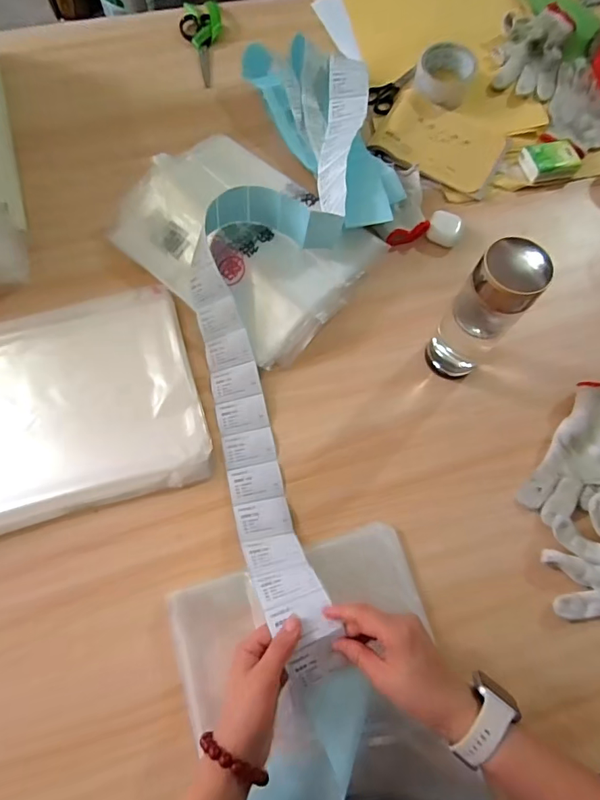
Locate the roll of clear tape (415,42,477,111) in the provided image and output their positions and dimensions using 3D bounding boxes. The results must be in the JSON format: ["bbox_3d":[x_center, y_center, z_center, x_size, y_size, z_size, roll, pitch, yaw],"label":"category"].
[{"bbox_3d":[0.229,-0.511,0.718,0.087,0.044,0.087,1,69,-3],"label":"roll of clear tape"}]

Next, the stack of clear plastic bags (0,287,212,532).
[{"bbox_3d":[-0.300,0.009,0.532,0.349,0.024,0.258,-17,72,-7],"label":"stack of clear plastic bags"}]

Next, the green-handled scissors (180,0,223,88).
[{"bbox_3d":[-0.161,-0.595,0.758,0.068,0.031,0.166,-6,70,-6],"label":"green-handled scissors"}]

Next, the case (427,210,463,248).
[{"bbox_3d":[0.203,-0.241,0.645,0.045,0.022,0.044,13,71,3],"label":"case"}]

